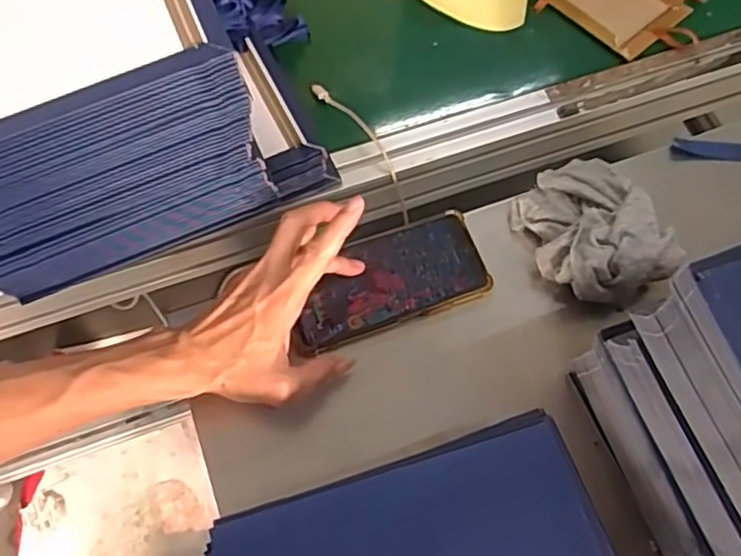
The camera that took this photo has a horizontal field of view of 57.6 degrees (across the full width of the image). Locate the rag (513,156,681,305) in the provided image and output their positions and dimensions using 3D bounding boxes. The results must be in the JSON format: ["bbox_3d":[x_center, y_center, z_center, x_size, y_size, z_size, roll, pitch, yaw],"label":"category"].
[{"bbox_3d":[0.181,-0.039,0.560,0.097,0.076,0.135,-22,69,-9],"label":"rag"}]

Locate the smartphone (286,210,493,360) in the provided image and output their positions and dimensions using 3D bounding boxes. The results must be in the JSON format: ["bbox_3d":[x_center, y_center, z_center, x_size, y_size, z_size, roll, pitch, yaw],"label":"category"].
[{"bbox_3d":[0.013,0.003,0.554,0.164,0.009,0.079,-19,75,-10],"label":"smartphone"}]

